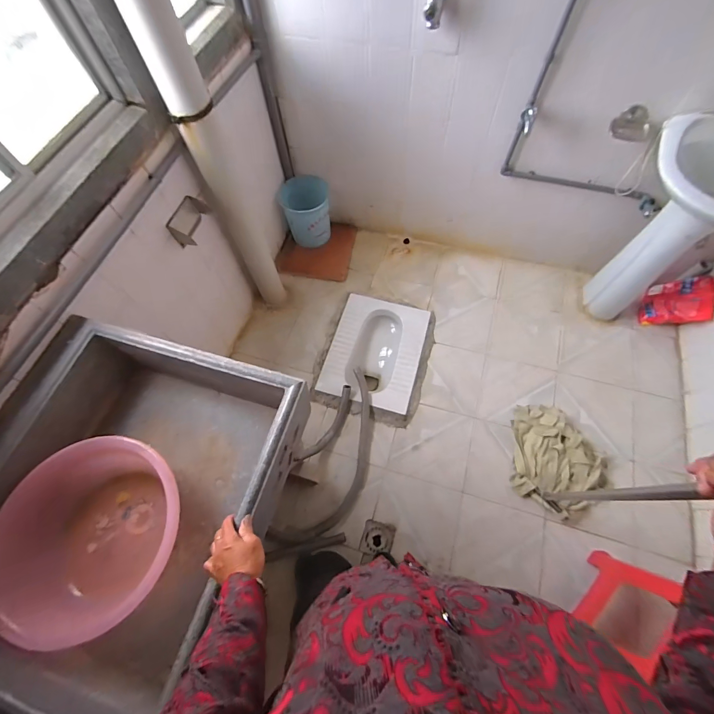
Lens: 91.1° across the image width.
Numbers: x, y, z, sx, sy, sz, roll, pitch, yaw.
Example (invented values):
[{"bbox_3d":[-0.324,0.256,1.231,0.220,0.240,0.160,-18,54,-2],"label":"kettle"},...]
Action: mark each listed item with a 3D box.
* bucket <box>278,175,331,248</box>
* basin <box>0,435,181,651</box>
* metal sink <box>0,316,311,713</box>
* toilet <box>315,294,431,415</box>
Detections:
[{"bbox_3d":[-0.244,-0.717,1.719,0.217,0.274,0.237,-2,64,3],"label":"bucket"},{"bbox_3d":[-0.546,0.357,0.736,0.347,0.146,0.337,-2,64,3],"label":"basin"},{"bbox_3d":[-0.498,0.290,0.753,0.609,0.201,0.648,16,69,9],"label":"metal sink"},{"bbox_3d":[0.094,-0.001,1.659,0.405,0.177,0.525,13,65,10],"label":"toilet"}]

